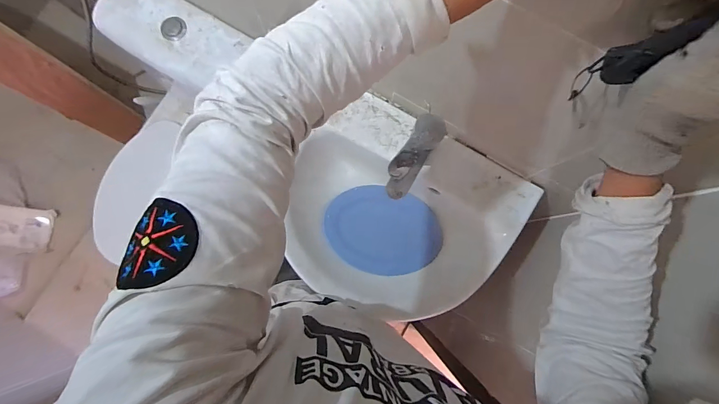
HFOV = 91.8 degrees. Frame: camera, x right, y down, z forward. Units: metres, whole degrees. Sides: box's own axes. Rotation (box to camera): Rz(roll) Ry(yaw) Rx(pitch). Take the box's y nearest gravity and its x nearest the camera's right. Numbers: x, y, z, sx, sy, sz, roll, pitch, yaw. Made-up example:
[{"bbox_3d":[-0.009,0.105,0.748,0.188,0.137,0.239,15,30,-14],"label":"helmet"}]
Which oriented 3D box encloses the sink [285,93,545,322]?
[{"bbox_3d":[0.060,0.033,0.741,0.443,0.178,0.364,30,83,3],"label":"sink"}]

